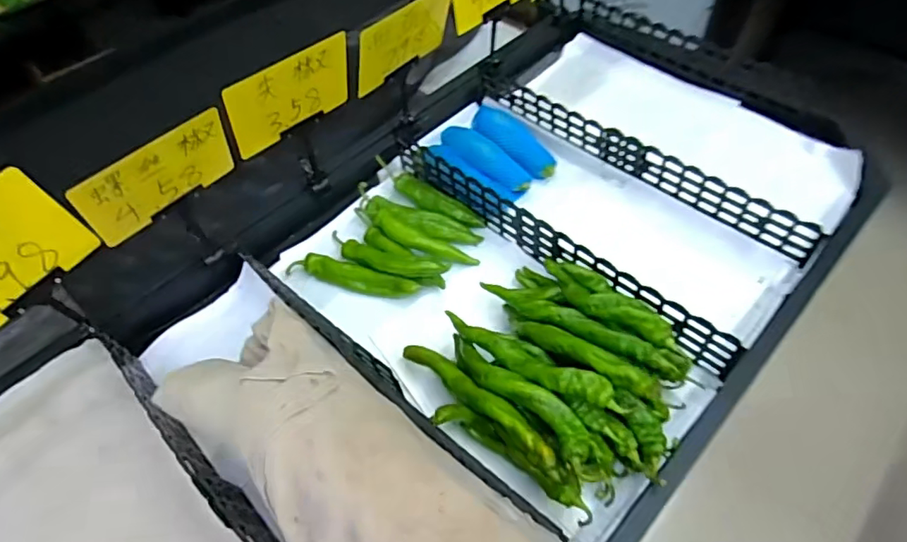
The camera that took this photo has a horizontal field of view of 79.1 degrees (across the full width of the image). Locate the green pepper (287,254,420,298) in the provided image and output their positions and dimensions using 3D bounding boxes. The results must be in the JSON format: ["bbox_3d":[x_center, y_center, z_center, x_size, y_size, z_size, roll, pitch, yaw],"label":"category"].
[{"bbox_3d":[-0.171,0.009,0.898,0.229,0.031,0.037,12,54,13],"label":"green pepper"}]

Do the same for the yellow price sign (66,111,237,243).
[{"bbox_3d":[-0.391,-0.124,0.739,0.008,0.139,0.205,42,63,10],"label":"yellow price sign"}]

